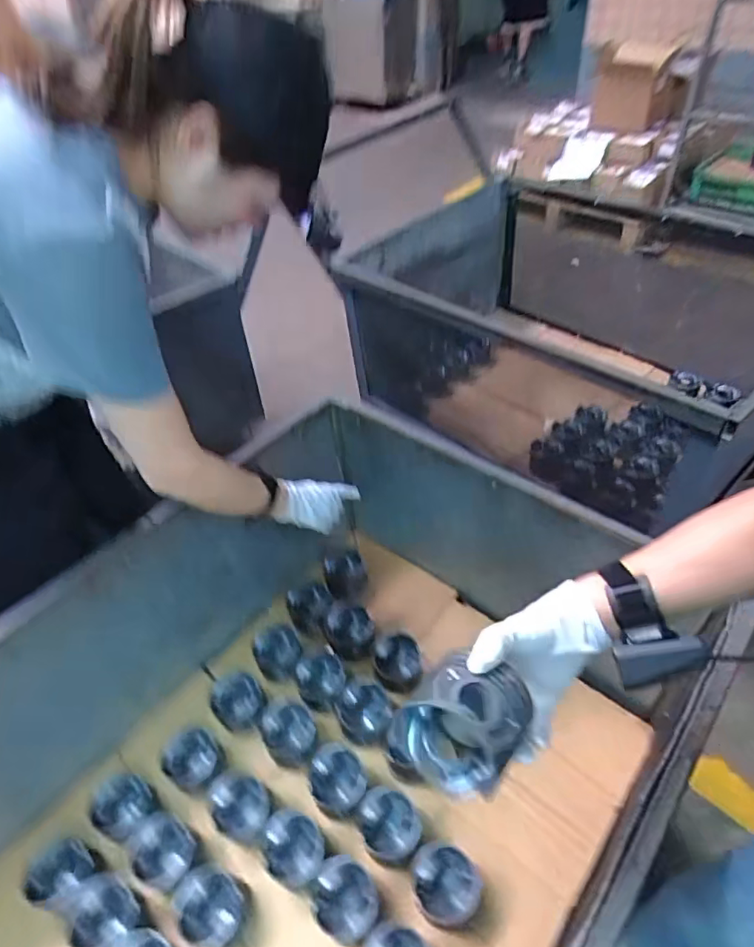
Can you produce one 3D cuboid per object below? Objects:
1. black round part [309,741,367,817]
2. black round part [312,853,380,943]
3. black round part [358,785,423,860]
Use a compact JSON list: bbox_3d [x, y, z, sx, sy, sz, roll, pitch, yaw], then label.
[{"bbox_3d":[-0.063,0.492,0.893,0.088,0.056,0.096,-2,44,2],"label":"black round part"},{"bbox_3d":[-0.044,0.601,0.791,0.096,0.053,0.088,-2,44,2],"label":"black round part"},{"bbox_3d":[0.017,0.532,0.848,0.101,0.050,0.088,31,54,31],"label":"black round part"}]

